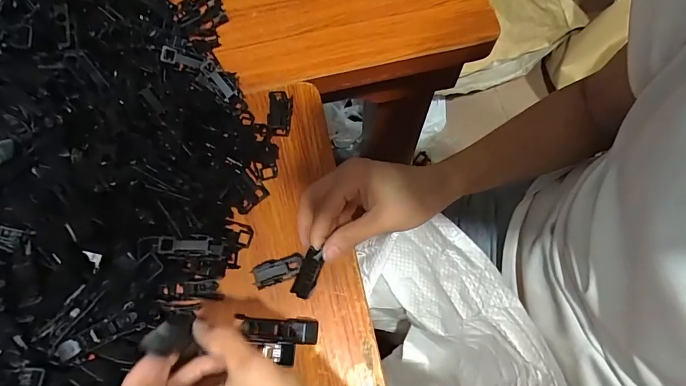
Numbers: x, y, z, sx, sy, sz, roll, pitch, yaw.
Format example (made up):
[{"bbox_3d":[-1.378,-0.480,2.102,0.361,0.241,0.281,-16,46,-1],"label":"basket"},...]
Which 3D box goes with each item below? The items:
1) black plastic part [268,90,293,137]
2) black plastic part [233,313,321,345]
[{"bbox_3d":[-0.060,-0.077,0.396,0.022,0.011,0.044,1,71,1],"label":"black plastic part"},{"bbox_3d":[-0.054,0.111,0.334,0.067,0.014,0.019,4,71,2],"label":"black plastic part"}]

